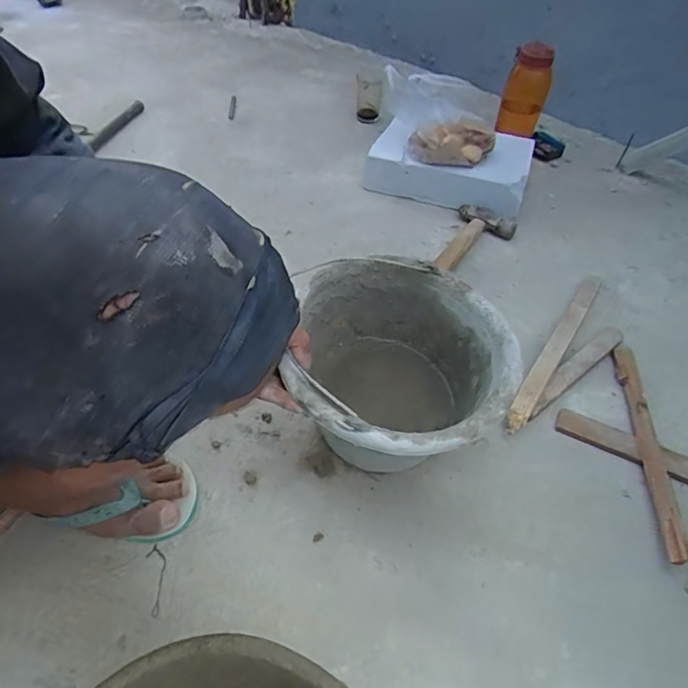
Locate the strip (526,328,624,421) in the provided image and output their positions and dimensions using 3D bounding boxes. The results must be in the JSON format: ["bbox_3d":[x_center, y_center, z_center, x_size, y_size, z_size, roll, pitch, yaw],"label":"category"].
[{"bbox_3d":[0.325,0.032,0.715,0.235,0.012,0.029,-30,69,-30],"label":"strip"}]

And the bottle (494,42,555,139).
[{"bbox_3d":[0.351,-0.483,0.990,0.079,0.165,0.067,15,48,11],"label":"bottle"}]

